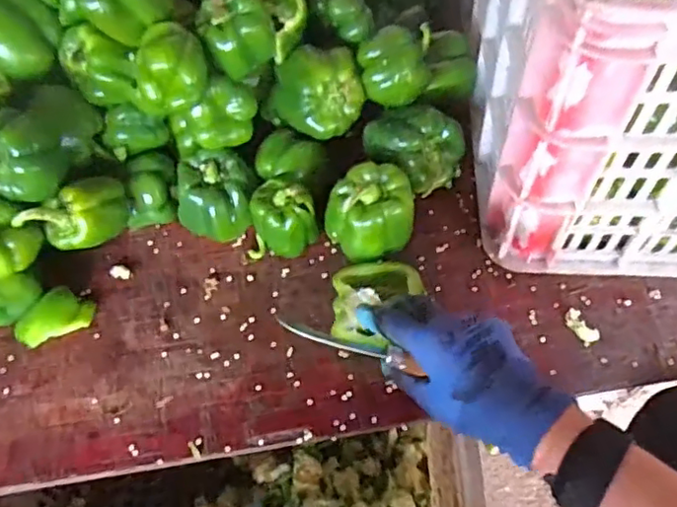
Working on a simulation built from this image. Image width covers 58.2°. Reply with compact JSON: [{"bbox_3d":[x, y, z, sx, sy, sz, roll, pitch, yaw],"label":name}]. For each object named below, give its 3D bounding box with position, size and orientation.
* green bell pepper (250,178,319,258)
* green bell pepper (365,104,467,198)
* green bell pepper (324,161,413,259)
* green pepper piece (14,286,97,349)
[{"bbox_3d":[-0.051,-0.030,0.578,0.061,0.077,0.049,38,64,24],"label":"green bell pepper"},{"bbox_3d":[0.073,-0.102,0.611,0.093,0.081,0.073,27,60,18],"label":"green bell pepper"},{"bbox_3d":[0.029,-0.032,0.574,0.079,0.081,0.071,-2,55,0],"label":"green bell pepper"},{"bbox_3d":[-0.266,0.058,0.568,0.070,0.023,0.041,-21,57,-13],"label":"green pepper piece"}]

